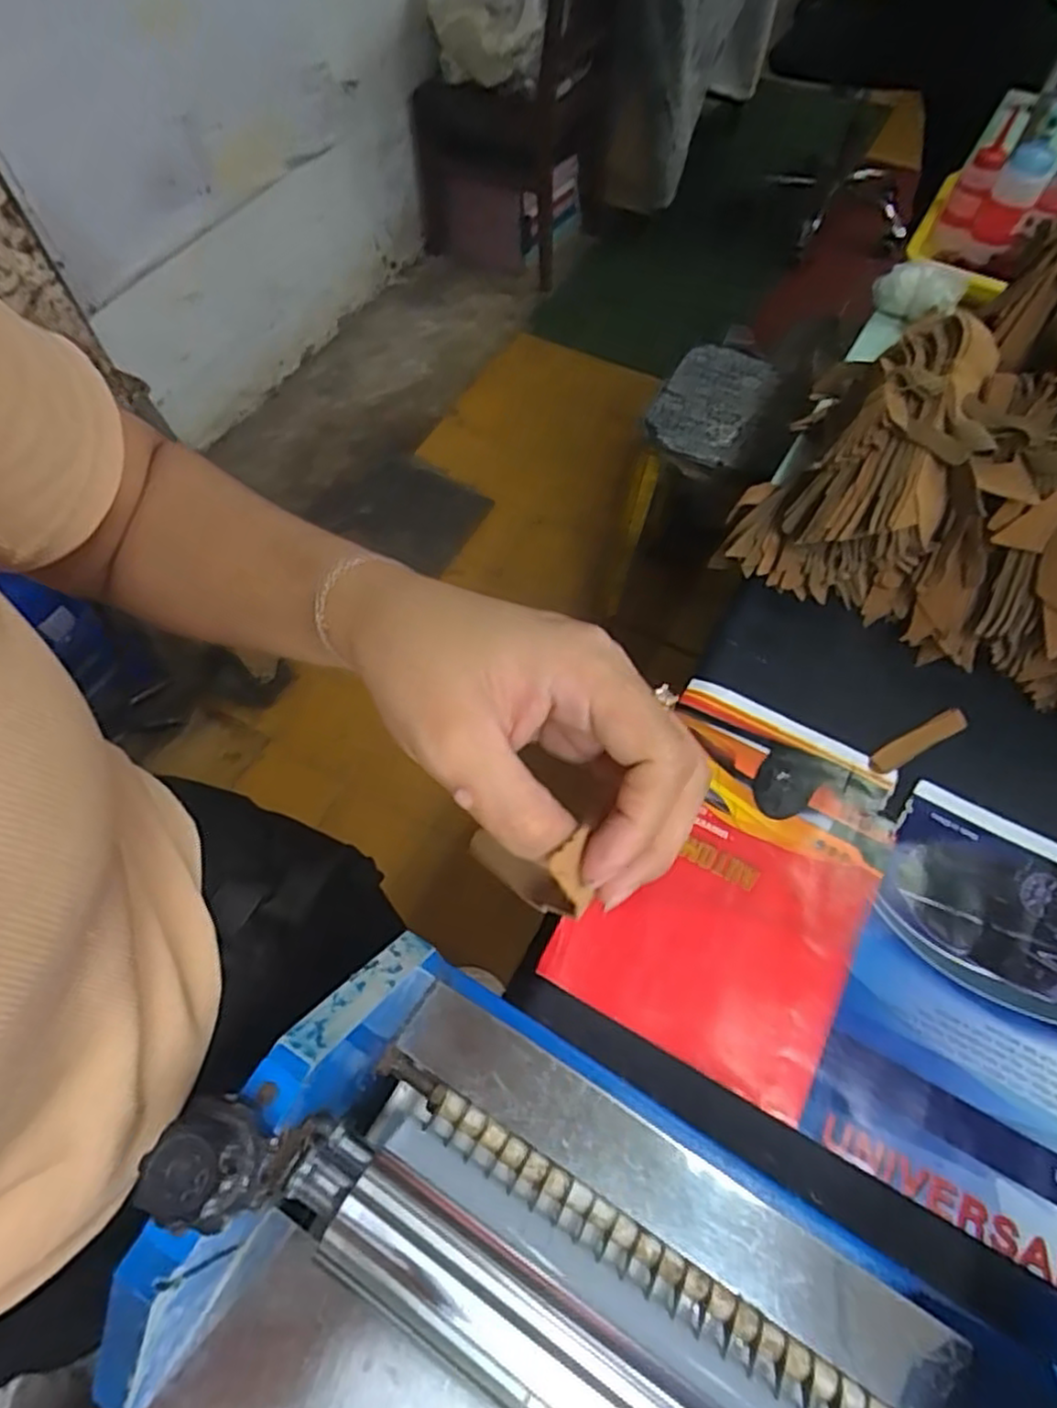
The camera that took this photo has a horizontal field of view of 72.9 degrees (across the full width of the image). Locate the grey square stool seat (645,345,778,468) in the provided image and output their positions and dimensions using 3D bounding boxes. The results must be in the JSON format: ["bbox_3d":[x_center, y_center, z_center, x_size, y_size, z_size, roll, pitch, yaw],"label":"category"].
[{"bbox_3d":[0.290,-0.478,1.129,0.159,0.024,0.255,22,64,13],"label":"grey square stool seat"}]

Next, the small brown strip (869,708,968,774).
[{"bbox_3d":[0.332,0.031,0.610,0.094,0.009,0.020,-26,64,-12],"label":"small brown strip"}]

